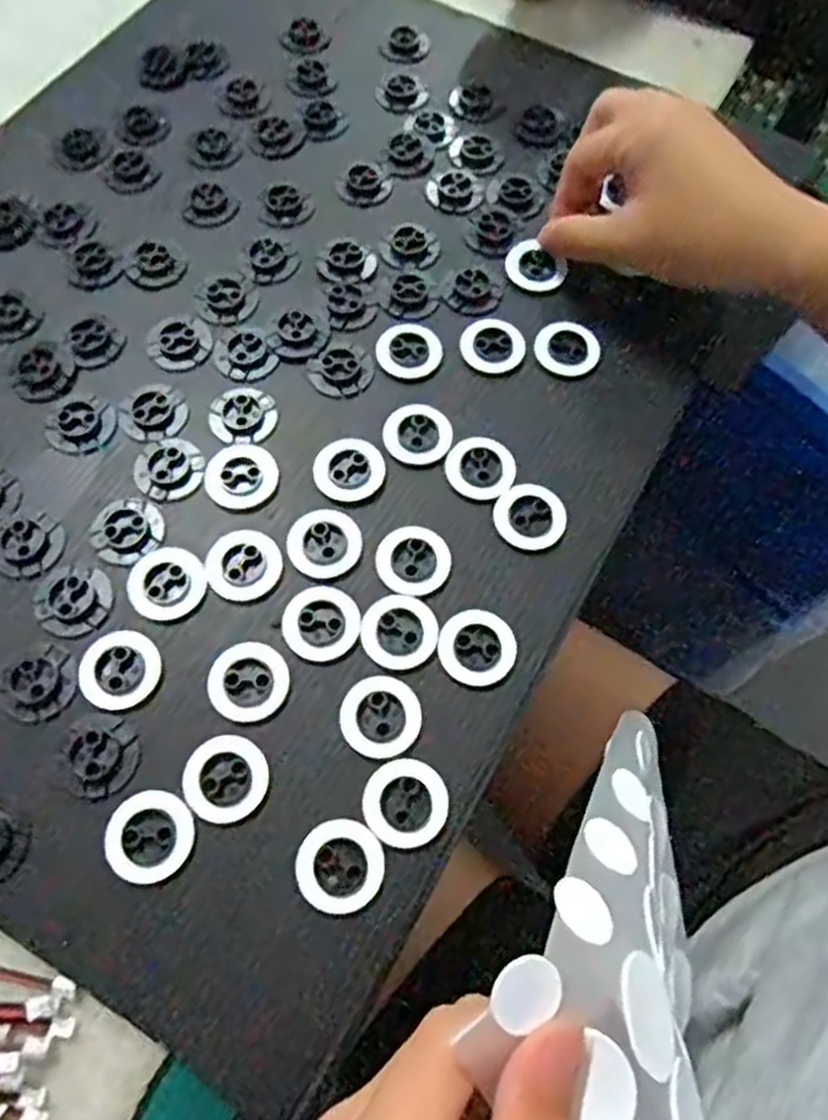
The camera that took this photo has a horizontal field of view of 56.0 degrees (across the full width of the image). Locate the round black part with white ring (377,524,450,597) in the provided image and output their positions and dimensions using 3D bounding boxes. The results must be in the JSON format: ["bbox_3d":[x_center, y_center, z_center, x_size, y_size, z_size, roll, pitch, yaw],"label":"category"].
[{"bbox_3d":[0.000,-0.001,0.298,0.027,0.004,0.028,1,67,-1],"label":"round black part with white ring"}]

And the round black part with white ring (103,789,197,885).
[{"bbox_3d":[-0.088,0.091,0.257,0.028,0.004,0.029,1,67,-1],"label":"round black part with white ring"}]

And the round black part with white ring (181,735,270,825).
[{"bbox_3d":[-0.064,0.075,0.267,0.027,0.005,0.028,1,67,-1],"label":"round black part with white ring"}]

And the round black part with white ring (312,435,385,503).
[{"bbox_3d":[-0.026,-0.037,0.312,0.028,0.004,0.028,1,67,-1],"label":"round black part with white ring"}]

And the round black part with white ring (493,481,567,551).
[{"bbox_3d":[0.046,-0.018,0.307,0.028,0.004,0.026,1,67,-1],"label":"round black part with white ring"}]

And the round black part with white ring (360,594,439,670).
[{"bbox_3d":[-0.005,0.026,0.286,0.027,0.004,0.028,1,67,-1],"label":"round black part with white ring"}]

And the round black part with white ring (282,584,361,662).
[{"bbox_3d":[-0.034,0.022,0.287,0.027,0.004,0.028,1,67,-1],"label":"round black part with white ring"}]

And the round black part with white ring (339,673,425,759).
[{"bbox_3d":[-0.012,0.055,0.275,0.028,0.004,0.028,1,67,-1],"label":"round black part with white ring"}]

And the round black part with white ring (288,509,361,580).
[{"bbox_3d":[-0.034,-0.007,0.299,0.027,0.004,0.028,1,67,-1],"label":"round black part with white ring"}]

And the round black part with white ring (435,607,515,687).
[{"bbox_3d":[0.023,0.031,0.284,0.028,0.004,0.027,35,71,12],"label":"round black part with white ring"}]

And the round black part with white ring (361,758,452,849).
[{"bbox_3d":[-0.003,0.082,0.265,0.028,0.004,0.028,1,67,-1],"label":"round black part with white ring"}]

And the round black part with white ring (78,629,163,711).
[{"bbox_3d":[-0.105,0.039,0.278,0.028,0.004,0.028,1,67,-1],"label":"round black part with white ring"}]

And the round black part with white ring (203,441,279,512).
[{"bbox_3d":[-0.069,-0.034,0.310,0.028,0.004,0.030,1,67,-1],"label":"round black part with white ring"}]

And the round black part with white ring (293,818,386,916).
[{"bbox_3d":[-0.024,0.101,0.256,0.028,0.004,0.028,1,67,-1],"label":"round black part with white ring"}]

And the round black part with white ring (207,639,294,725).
[{"bbox_3d":[-0.059,0.043,0.277,0.027,0.004,0.028,1,67,-1],"label":"round black part with white ring"}]

